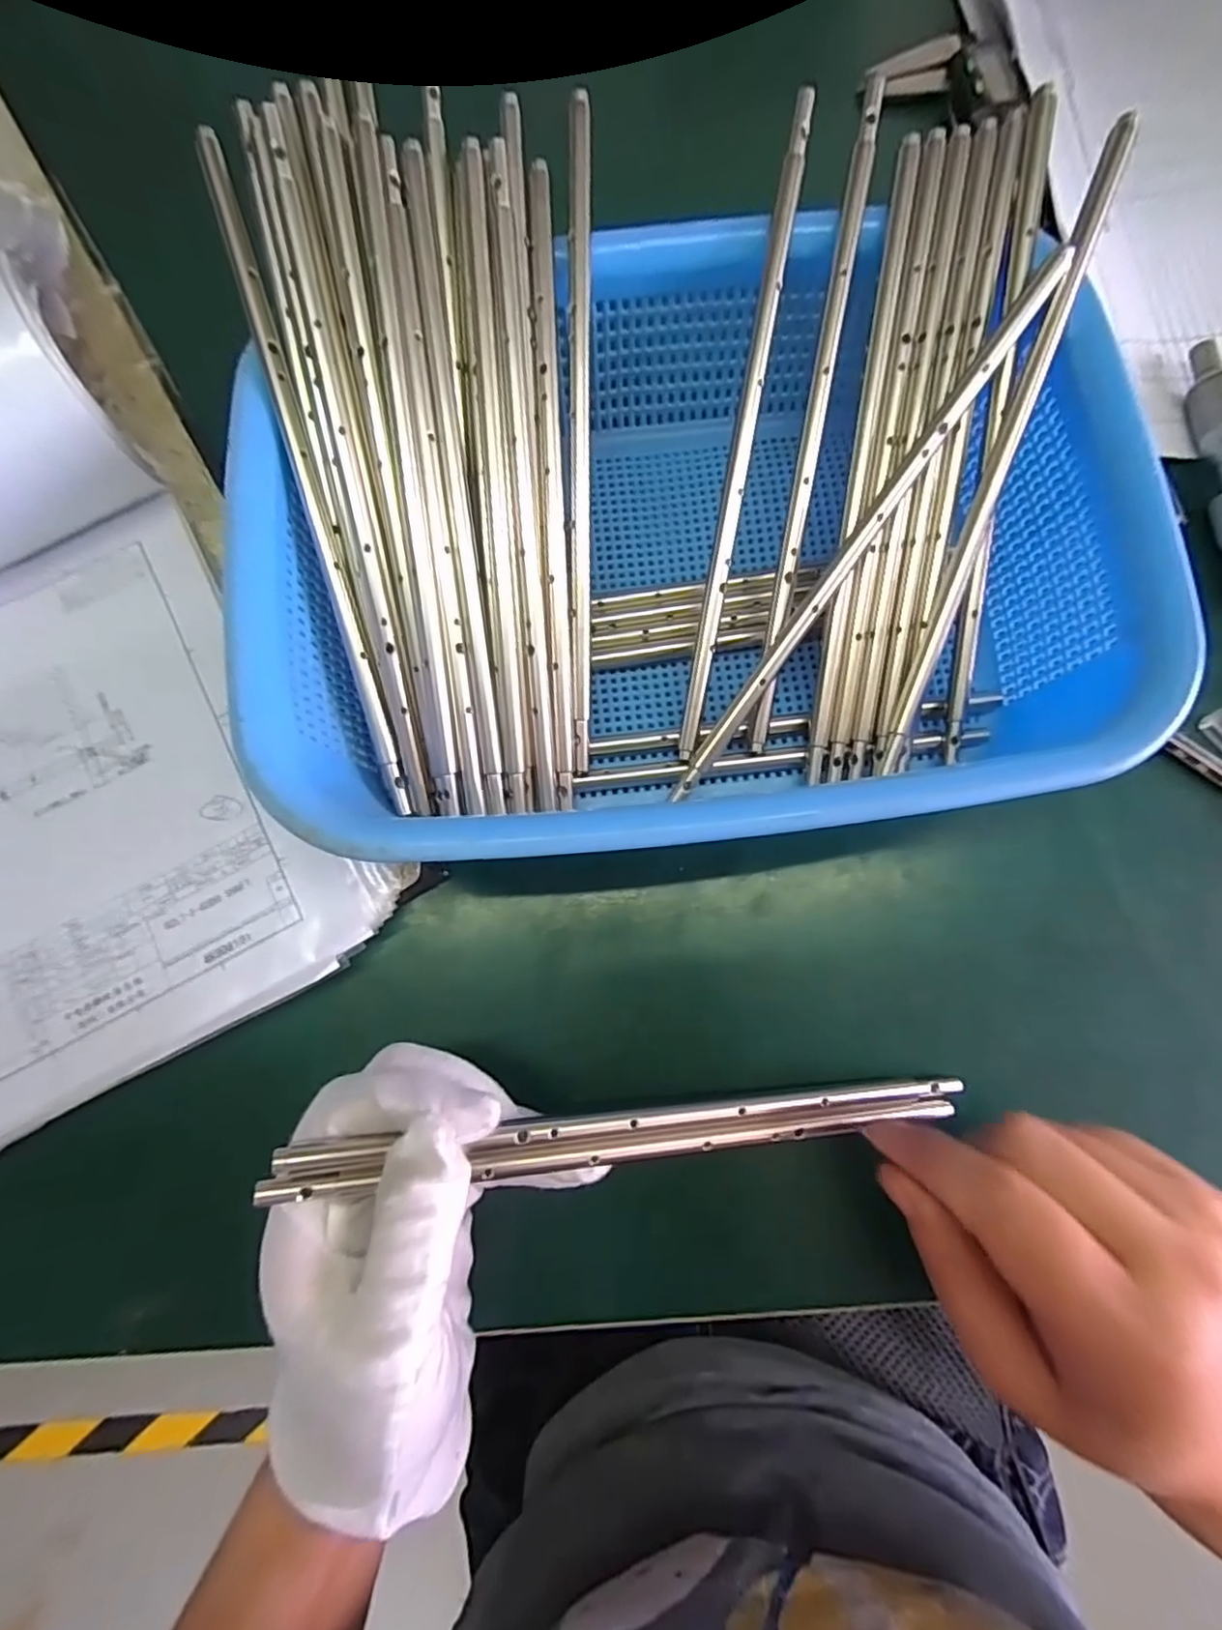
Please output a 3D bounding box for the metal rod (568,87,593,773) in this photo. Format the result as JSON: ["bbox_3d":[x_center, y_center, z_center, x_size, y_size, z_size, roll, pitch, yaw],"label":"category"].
[{"bbox_3d":[-0.011,-0.125,0.228,0.008,0.005,0.215,1,100,1],"label":"metal rod"}]

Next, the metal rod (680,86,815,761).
[{"bbox_3d":[0.046,-0.128,0.228,0.009,0.005,0.213,10,100,3],"label":"metal rod"}]

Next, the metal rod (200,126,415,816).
[{"bbox_3d":[-0.100,-0.104,0.218,0.009,0.005,0.213,-14,100,-2],"label":"metal rod"}]

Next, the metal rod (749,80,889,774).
[{"bbox_3d":[0.070,-0.130,0.225,0.008,0.008,0.213,8,100,2],"label":"metal rod"}]

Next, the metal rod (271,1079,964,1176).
[{"bbox_3d":[0.019,0.093,0.196,0.217,0.004,0.007,2,79,-17],"label":"metal rod"}]

